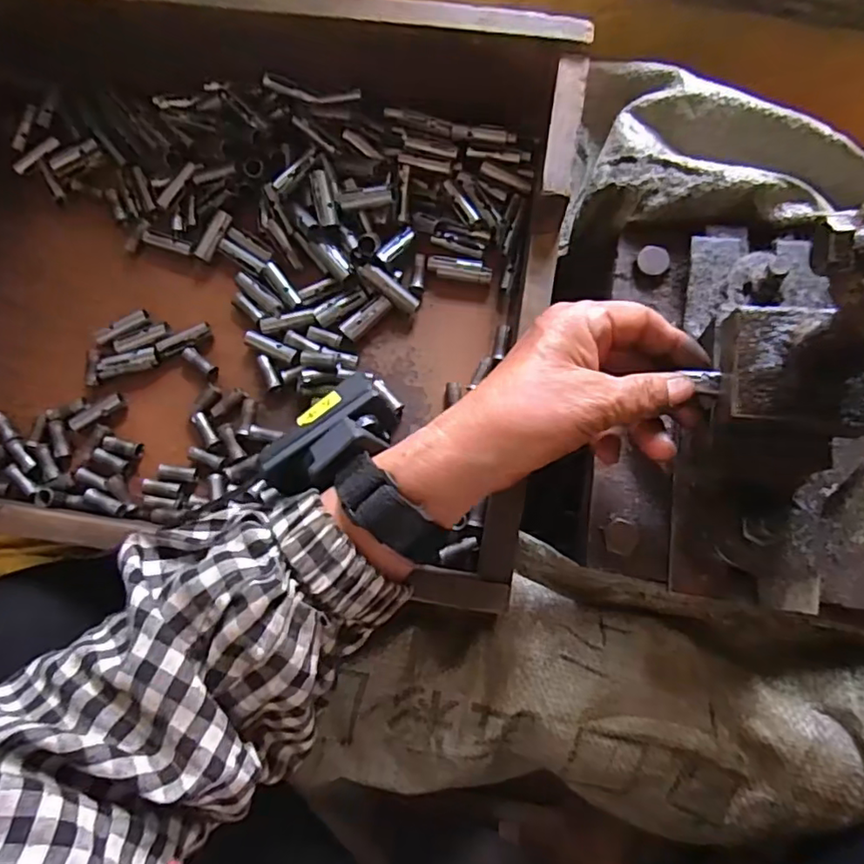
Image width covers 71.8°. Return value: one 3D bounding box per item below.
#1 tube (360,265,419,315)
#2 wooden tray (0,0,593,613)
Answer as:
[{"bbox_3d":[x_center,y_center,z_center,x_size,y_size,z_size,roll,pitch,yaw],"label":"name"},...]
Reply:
[{"bbox_3d":[-0.028,-0.095,0.396,0.045,0.008,0.010,38,88,-8],"label":"tube"},{"bbox_3d":[-0.155,-0.108,0.362,0.457,0.127,0.336,6,83,7],"label":"wooden tray"}]

